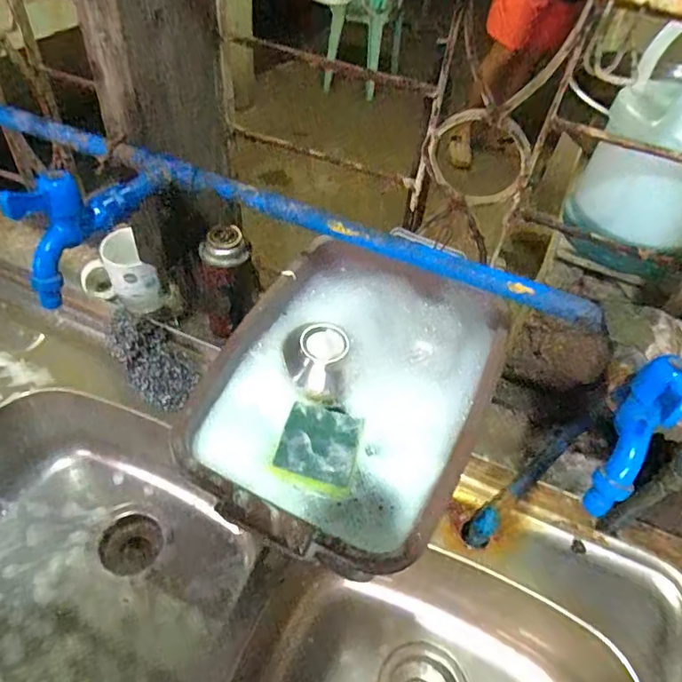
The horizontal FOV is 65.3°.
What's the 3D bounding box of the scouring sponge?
[{"bbox_3d":[-0.019,0.098,0.498,0.073,0.019,0.078,17,50,8],"label":"scouring sponge"}]

